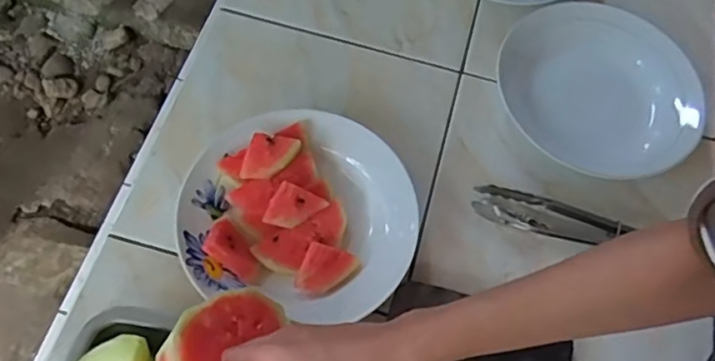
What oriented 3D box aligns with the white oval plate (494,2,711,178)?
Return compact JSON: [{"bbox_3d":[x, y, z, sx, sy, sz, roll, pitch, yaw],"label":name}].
[{"bbox_3d":[0.272,-0.098,0.659,0.226,0.035,0.210,9,65,2],"label":"white oval plate"}]

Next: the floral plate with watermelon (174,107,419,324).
[{"bbox_3d":[-0.056,0.028,0.580,0.219,0.051,0.194,9,65,1],"label":"floral plate with watermelon"}]

